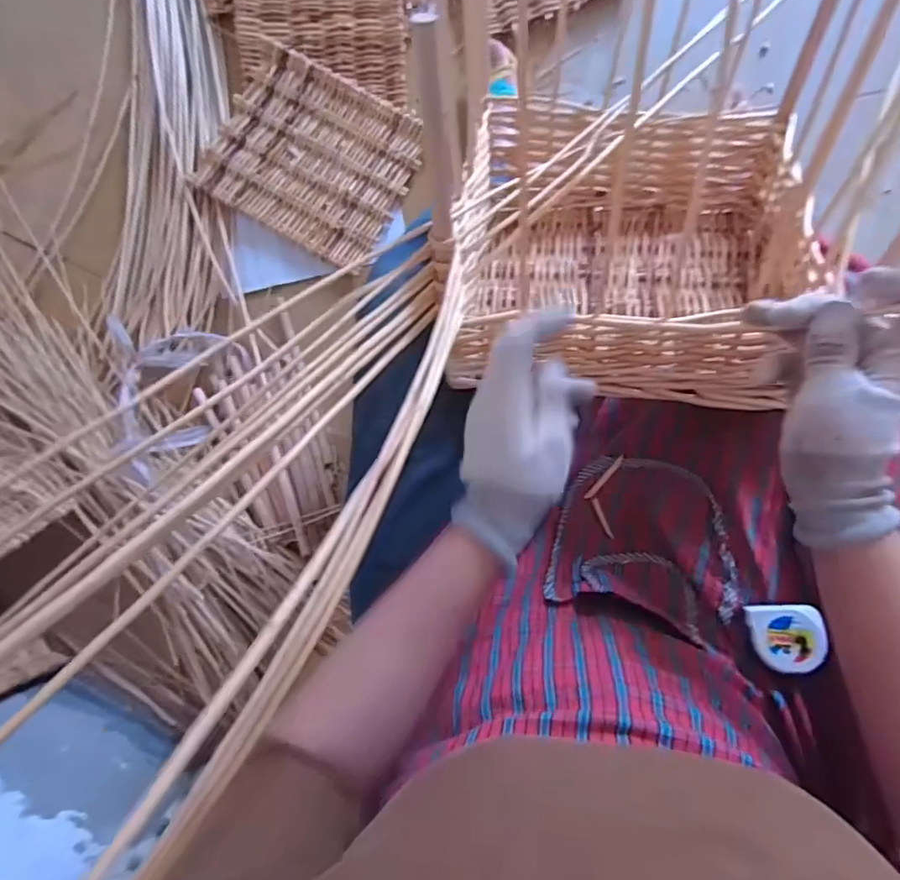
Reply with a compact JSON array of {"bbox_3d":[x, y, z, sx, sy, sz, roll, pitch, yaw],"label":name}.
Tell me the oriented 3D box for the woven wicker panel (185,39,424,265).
[{"bbox_3d":[-0.215,-0.444,0.847,0.297,0.020,0.252,29,94,4],"label":"woven wicker panel"}]

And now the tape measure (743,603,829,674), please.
[{"bbox_3d":[0.265,0.156,0.428,0.051,0.016,0.050,-8,77,14],"label":"tape measure"}]

